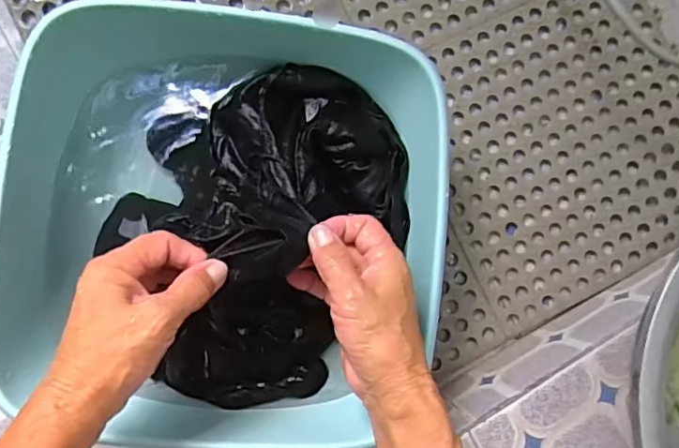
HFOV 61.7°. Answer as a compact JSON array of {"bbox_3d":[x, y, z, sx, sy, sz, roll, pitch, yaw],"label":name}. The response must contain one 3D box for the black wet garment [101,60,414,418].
[{"bbox_3d":[-0.067,-0.005,0.437,0.210,0.106,0.272,31,82,-2],"label":"black wet garment"}]

